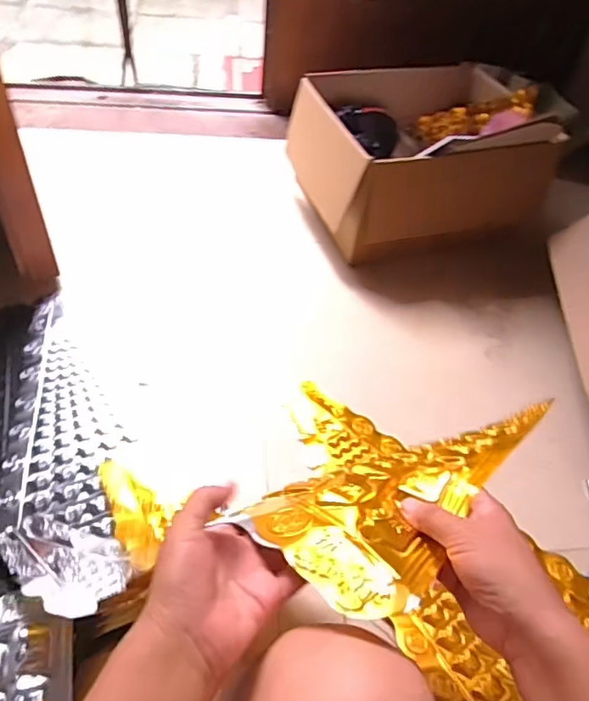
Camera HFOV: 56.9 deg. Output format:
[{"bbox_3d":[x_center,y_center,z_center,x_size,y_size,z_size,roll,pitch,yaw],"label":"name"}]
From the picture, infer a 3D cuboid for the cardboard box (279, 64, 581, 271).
[{"bbox_3d":[0.307,-0.490,1.369,0.570,0.259,0.466,-11,48,-16],"label":"cardboard box"}]

